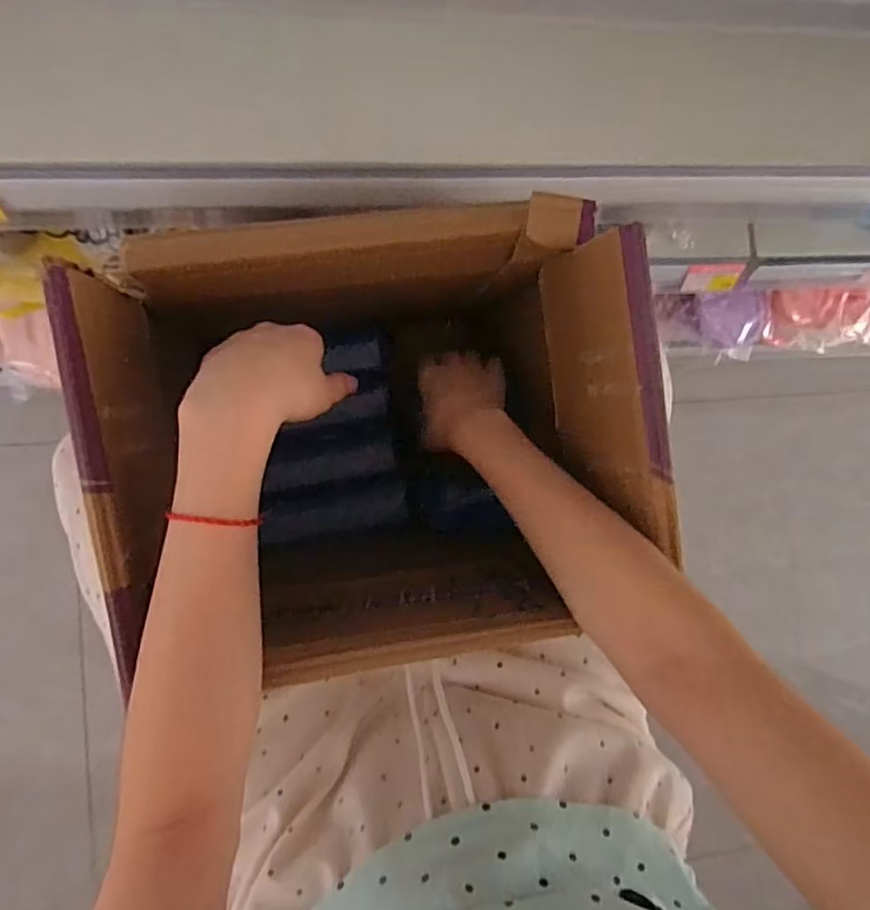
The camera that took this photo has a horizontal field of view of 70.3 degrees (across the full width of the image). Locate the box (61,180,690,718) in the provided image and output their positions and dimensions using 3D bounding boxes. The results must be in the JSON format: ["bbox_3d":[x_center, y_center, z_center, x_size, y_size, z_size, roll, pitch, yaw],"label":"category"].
[{"bbox_3d":[-0.046,-0.016,0.468,0.298,0.317,0.270,-8,88,-9],"label":"box"}]

